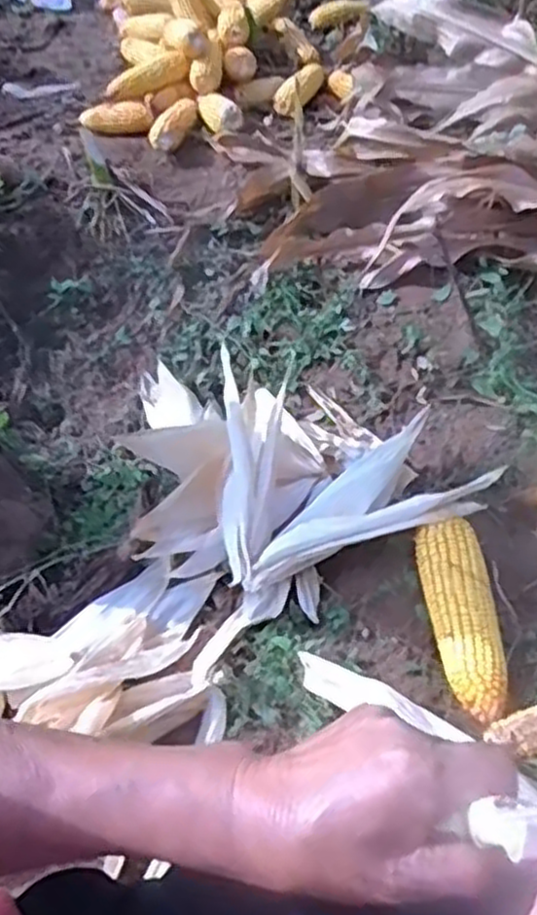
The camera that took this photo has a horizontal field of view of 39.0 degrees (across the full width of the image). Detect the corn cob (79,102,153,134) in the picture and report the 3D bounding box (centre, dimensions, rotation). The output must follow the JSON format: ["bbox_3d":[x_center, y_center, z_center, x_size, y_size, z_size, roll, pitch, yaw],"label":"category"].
[{"bbox_3d":[-0.295,-0.669,1.495,0.132,0.053,0.055,-15,53,-24],"label":"corn cob"}]

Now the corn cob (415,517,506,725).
[{"bbox_3d":[0.190,0.157,0.732,0.065,0.053,0.193,-8,54,-1],"label":"corn cob"}]

